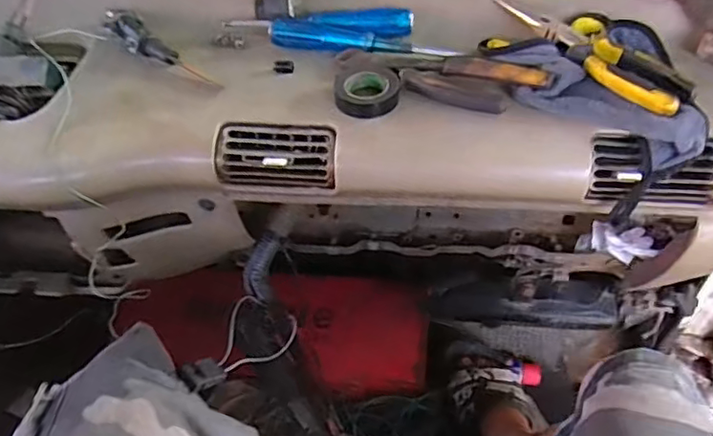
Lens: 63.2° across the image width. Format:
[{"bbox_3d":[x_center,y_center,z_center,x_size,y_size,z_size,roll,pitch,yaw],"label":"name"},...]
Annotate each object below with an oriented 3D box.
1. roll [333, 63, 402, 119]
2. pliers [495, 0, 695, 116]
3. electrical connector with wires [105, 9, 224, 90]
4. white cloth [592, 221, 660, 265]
[{"bbox_3d":[0.010,-0.119,0.536,0.058,0.023,0.053,-2,48,2],"label":"roll"},{"bbox_3d":[0.206,-0.151,0.524,0.050,0.025,0.192,-36,55,-25],"label":"pliers"},{"bbox_3d":[-0.201,-0.170,0.591,0.167,0.014,0.036,35,58,15],"label":"electrical connector with wires"},{"bbox_3d":[0.290,0.024,0.630,0.068,0.040,0.024,27,55,26],"label":"white cloth"}]

